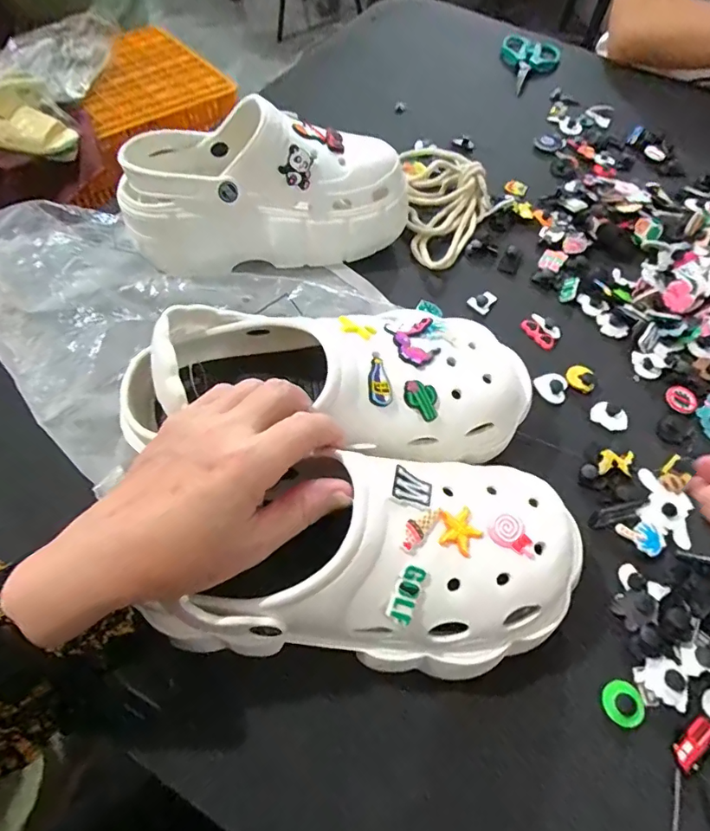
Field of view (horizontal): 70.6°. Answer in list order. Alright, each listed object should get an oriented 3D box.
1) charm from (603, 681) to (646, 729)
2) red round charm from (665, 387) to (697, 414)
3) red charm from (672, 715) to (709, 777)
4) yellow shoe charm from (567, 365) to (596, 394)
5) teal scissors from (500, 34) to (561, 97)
[{"bbox_3d":[0.161,0.173,0.300,0.023,0.004,0.024,1,59,-2],"label":"charm"},{"bbox_3d":[0.272,-0.013,0.417,0.023,0.006,0.024,1,59,-2],"label":"red round charm"},{"bbox_3d":[0.196,0.189,0.288,0.034,0.006,0.015,-29,65,-19],"label":"red charm"},{"bbox_3d":[0.191,-0.031,0.424,0.024,0.007,0.021,24,60,11],"label":"yellow shoe charm"},{"bbox_3d":[0.240,-0.488,0.695,0.081,0.009,0.150,17,59,7],"label":"teal scissors"}]

